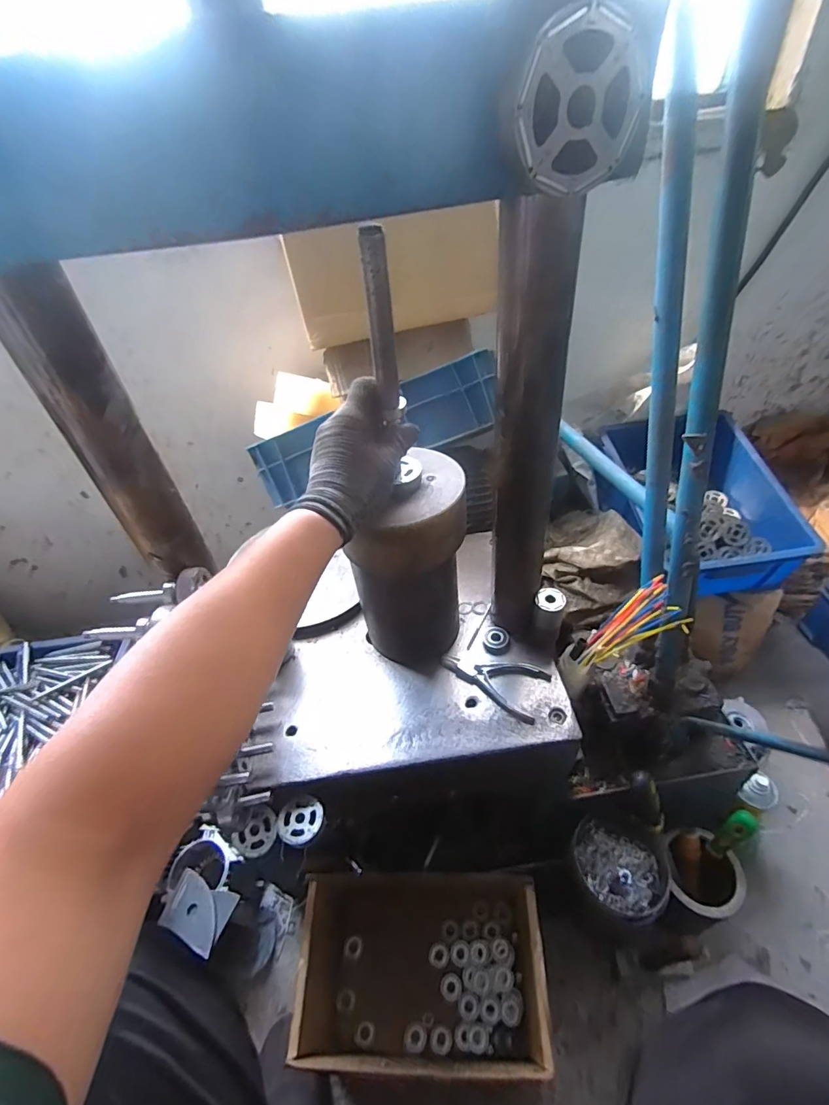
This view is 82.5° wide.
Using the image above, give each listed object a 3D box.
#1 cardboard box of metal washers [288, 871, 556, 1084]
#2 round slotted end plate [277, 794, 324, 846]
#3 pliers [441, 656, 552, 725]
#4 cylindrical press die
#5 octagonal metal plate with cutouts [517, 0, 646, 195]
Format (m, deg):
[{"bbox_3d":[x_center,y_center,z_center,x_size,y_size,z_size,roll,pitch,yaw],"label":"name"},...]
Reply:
[{"bbox_3d":[0.016,0.570,0.659,0.300,0.184,0.208,-3,42,5],"label":"cardboard box of metal washers"},{"bbox_3d":[-0.130,0.305,0.540,0.050,0.010,0.050,-4,42,4],"label":"round slotted end plate"},{"bbox_3d":[0.101,0.159,0.612,0.135,0.015,0.072,19,48,27],"label":"pliers"},{"bbox_3d":[-0.008,0.019,0.587,0.138,0.243,0.135,-10,42,-4],"label":"cylindrical press die"},{"bbox_3d":[0.092,-0.246,0.261,0.071,0.072,0.014,-21,44,-15],"label":"octagonal metal plate with cutouts"}]

